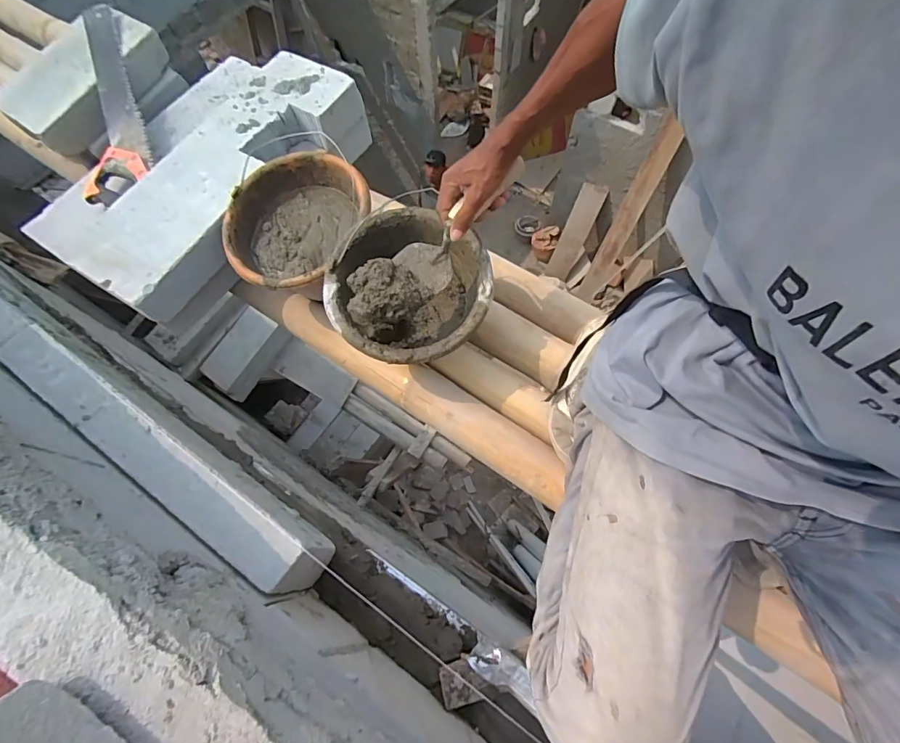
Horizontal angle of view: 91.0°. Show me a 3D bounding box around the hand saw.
[{"bbox_3d":[-0.679,-0.535,0.883,0.116,0.033,0.457,-11,81,-4],"label":"hand saw"}]

